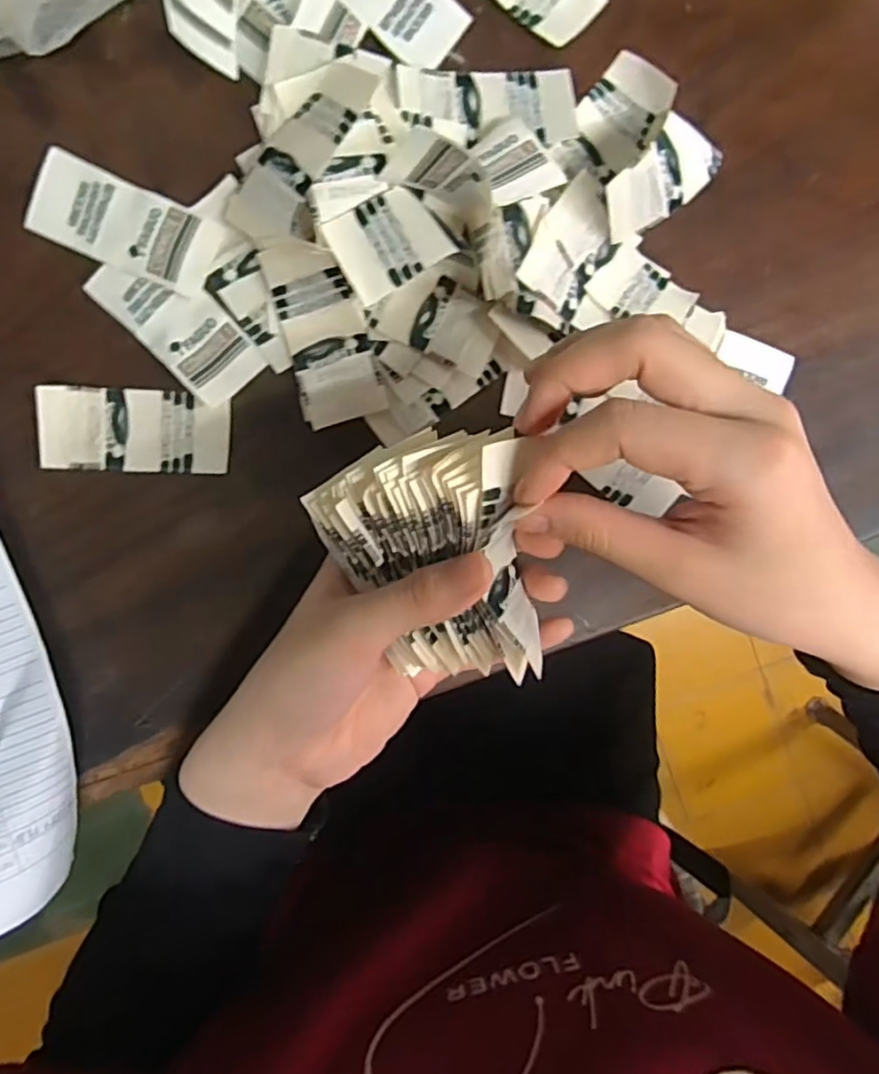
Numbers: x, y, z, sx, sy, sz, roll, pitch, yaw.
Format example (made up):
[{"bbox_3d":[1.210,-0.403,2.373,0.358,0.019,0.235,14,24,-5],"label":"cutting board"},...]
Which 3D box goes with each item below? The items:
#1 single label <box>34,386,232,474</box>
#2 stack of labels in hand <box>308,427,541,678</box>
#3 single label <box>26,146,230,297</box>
[{"bbox_3d":[-0.130,-0.046,0.290,0.077,0.006,0.035,1,94,-4],"label":"single label"},{"bbox_3d":[0.000,0.004,0.248,0.075,0.042,0.086,-2,117,16],"label":"stack of labels in hand"},{"bbox_3d":[-0.132,-0.131,0.286,0.075,0.004,0.035,24,93,-4],"label":"single label"}]

